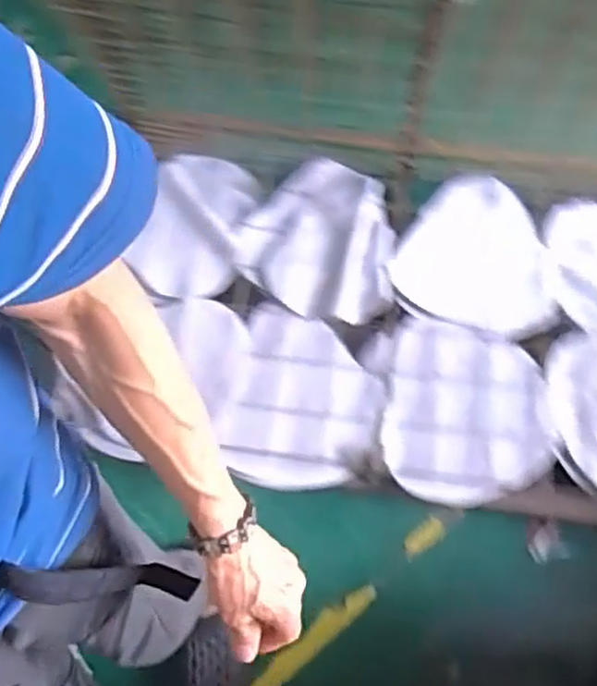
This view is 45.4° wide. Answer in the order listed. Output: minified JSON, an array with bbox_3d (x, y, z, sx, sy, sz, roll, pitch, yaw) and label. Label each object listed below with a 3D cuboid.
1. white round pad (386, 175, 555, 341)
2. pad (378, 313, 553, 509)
[{"bbox_3d":[0.361,-0.182,1.427,0.311,0.015,0.336,14,66,7],"label":"white round pad"},{"bbox_3d":[0.308,0.125,1.299,0.290,0.025,0.328,11,65,6],"label":"pad"}]

